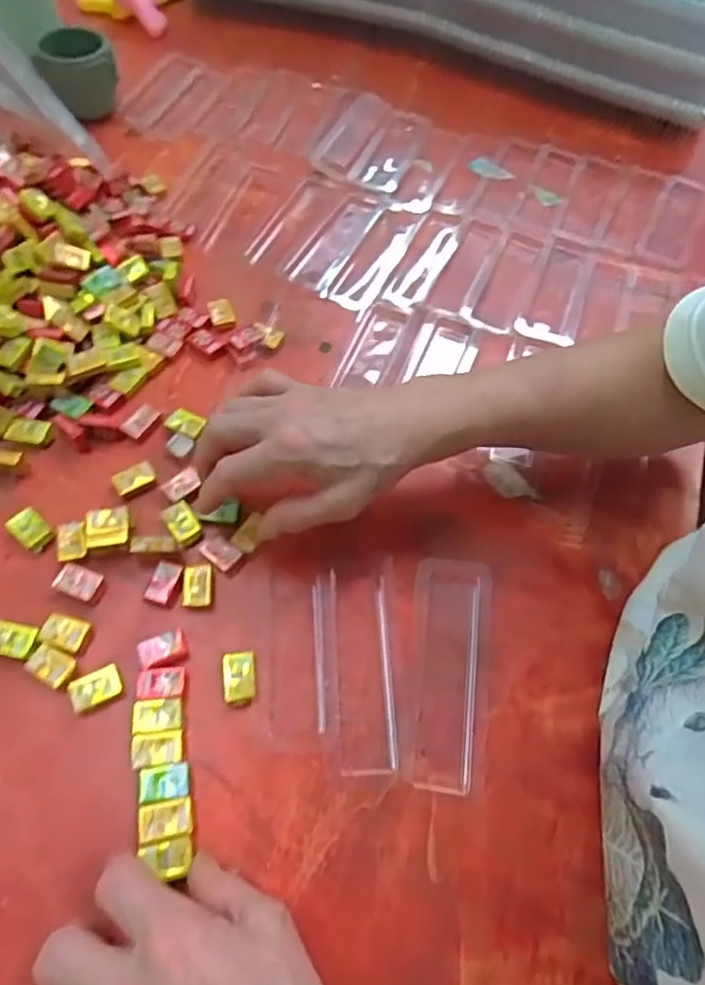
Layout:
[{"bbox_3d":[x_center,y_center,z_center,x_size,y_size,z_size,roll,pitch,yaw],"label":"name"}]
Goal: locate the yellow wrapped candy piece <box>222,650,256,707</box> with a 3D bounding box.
[{"bbox_3d":[-0.064,0.105,0.346,0.018,0.007,0.030,-5,61,-7],"label":"yellow wrapped candy piece"}]

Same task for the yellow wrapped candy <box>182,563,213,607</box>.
[{"bbox_3d":[-0.095,0.056,0.371,0.018,0.005,0.027,-4,61,-6],"label":"yellow wrapped candy"}]

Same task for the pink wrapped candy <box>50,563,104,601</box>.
[{"bbox_3d":[-0.165,0.054,0.366,0.026,0.004,0.018,18,61,6],"label":"pink wrapped candy"}]

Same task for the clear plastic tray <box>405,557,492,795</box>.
[{"bbox_3d":[0.055,0.099,0.354,0.044,0.010,0.131,10,60,2],"label":"clear plastic tray"}]

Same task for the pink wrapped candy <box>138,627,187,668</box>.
[{"bbox_3d":[-0.109,0.090,0.350,0.026,0.005,0.017,-19,64,-14],"label":"pink wrapped candy"}]

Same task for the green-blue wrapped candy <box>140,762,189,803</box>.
[{"bbox_3d":[-0.097,0.150,0.315,0.024,0.004,0.017,-6,61,-7],"label":"green-blue wrapped candy"}]

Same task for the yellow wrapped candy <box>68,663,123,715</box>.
[{"bbox_3d":[-0.142,0.108,0.337,0.028,0.007,0.018,-23,64,-16],"label":"yellow wrapped candy"}]

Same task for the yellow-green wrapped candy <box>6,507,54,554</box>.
[{"bbox_3d":[-0.201,0.024,0.383,0.028,0.009,0.020,36,64,15],"label":"yellow-green wrapped candy"}]

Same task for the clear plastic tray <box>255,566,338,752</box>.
[{"bbox_3d":[-0.032,0.095,0.359,0.044,0.008,0.105,1,60,-4],"label":"clear plastic tray"}]

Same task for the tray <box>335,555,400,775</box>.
[{"bbox_3d":[0.008,0.095,0.356,0.036,0.010,0.125,2,60,-3],"label":"tray"}]

